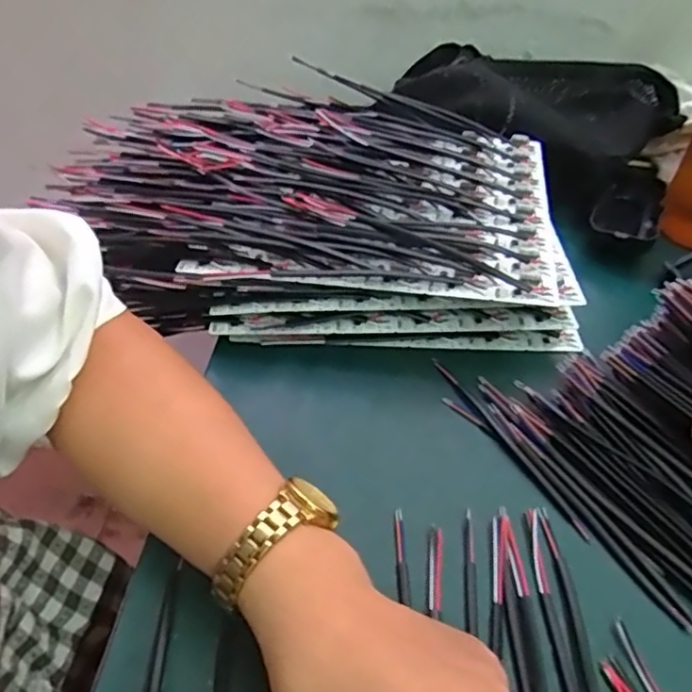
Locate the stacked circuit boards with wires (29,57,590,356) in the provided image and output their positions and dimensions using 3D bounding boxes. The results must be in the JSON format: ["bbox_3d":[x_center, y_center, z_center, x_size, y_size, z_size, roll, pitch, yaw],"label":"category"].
[{"bbox_3d":[-0.026,-0.108,0.458,0.355,0.073,0.231,3,44,-2],"label":"stacked circuit boards with wires"}]

